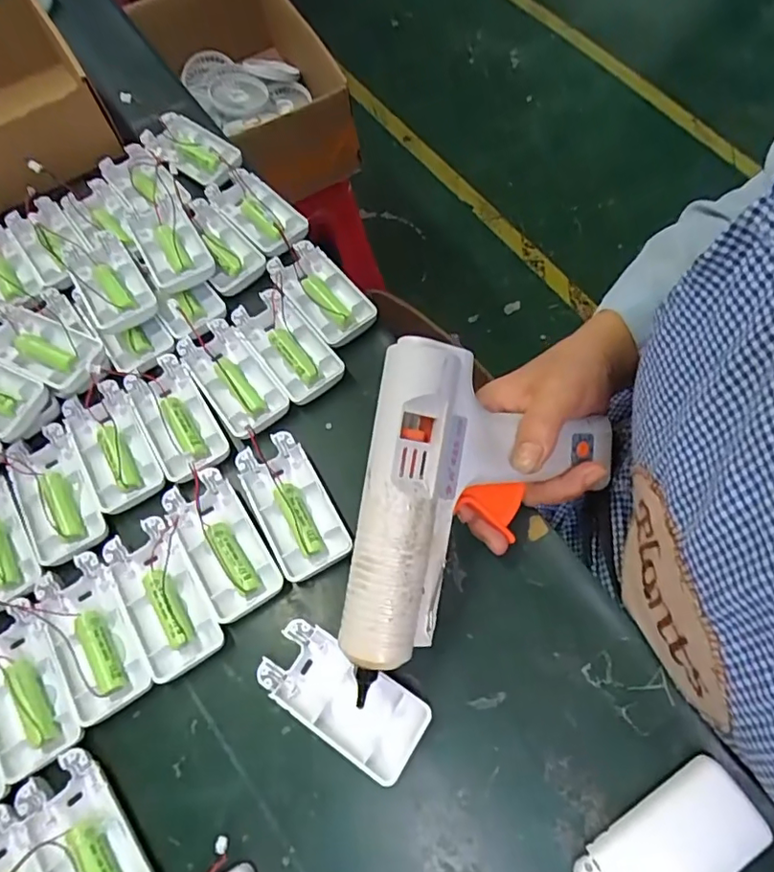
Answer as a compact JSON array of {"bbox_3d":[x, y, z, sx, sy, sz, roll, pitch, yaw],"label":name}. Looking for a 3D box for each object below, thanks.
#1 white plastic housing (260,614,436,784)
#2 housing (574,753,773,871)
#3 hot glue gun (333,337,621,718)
[{"bbox_3d":[-0.025,0.147,0.317,0.093,0.014,0.045,32,72,14],"label":"white plastic housing"},{"bbox_3d":[0.141,0.207,0.281,0.093,0.018,0.043,-31,69,-10],"label":"housing"},{"bbox_3d":[0.058,0.047,0.329,0.161,0.043,0.172,11,85,-27],"label":"hot glue gun"}]

